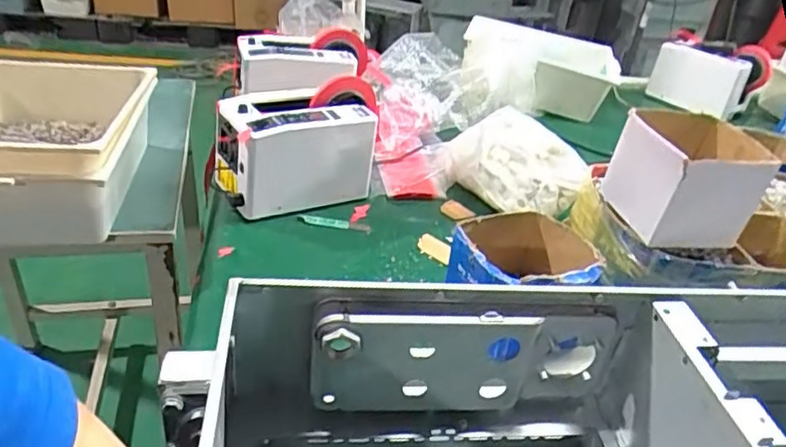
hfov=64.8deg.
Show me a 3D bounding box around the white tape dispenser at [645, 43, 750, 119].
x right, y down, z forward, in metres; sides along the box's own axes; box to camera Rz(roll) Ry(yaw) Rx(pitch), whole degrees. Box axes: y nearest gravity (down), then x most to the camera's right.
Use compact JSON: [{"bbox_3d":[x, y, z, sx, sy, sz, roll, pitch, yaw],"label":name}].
[{"bbox_3d":[0.761,-0.359,1.562,0.060,0.141,0.222,-20,42,-34],"label":"white tape dispenser"}]

